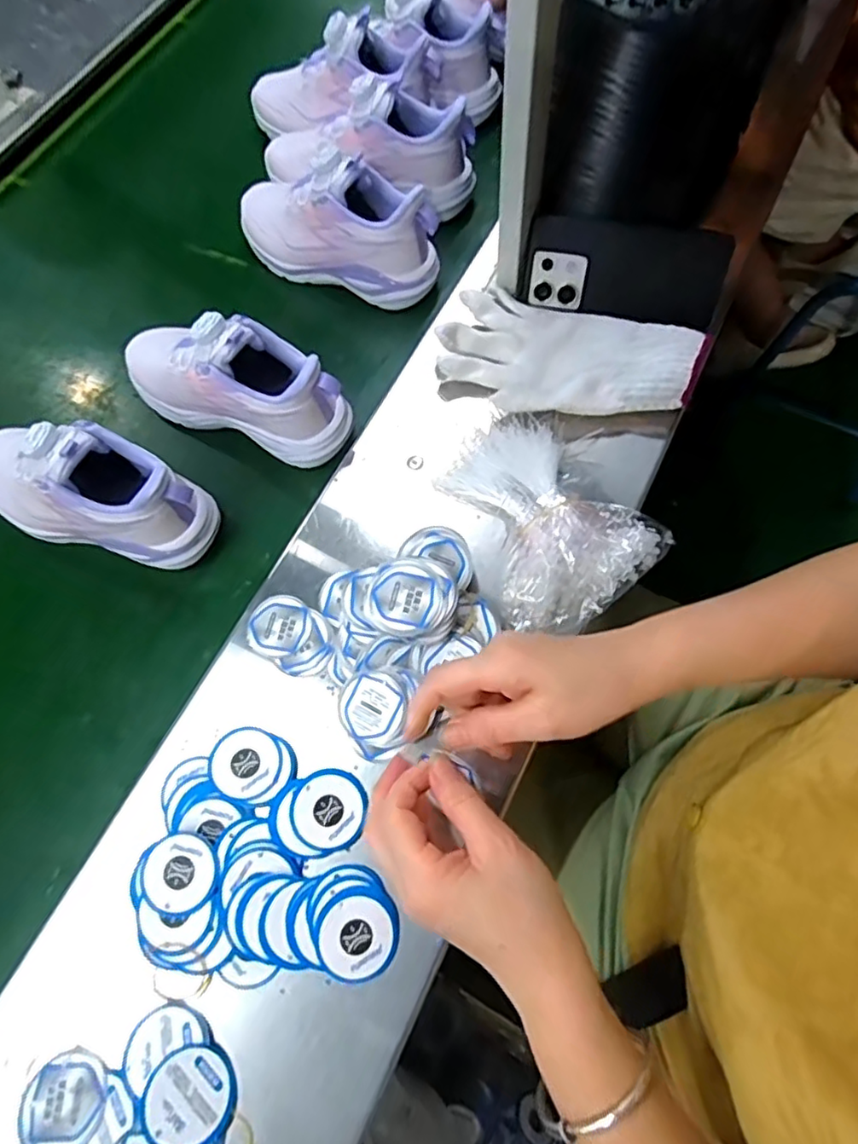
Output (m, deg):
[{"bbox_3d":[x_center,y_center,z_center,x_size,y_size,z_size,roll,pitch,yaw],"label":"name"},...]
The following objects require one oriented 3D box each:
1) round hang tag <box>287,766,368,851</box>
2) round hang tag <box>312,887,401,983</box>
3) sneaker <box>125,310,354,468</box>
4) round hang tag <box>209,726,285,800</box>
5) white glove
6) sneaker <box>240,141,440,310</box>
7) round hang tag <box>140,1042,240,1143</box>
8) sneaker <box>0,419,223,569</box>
[{"bbox_3d":[-0.068,0.157,0.409,0.049,0.006,0.050,1,69,-1],"label":"round hang tag"},{"bbox_3d":[-0.044,0.222,0.377,0.049,0.005,0.050,1,69,-1],"label":"round hang tag"},{"bbox_3d":[-0.173,-0.167,0.529,0.213,0.121,0.069,24,70,7],"label":"sneaker"},{"bbox_3d":[-0.125,0.131,0.422,0.050,0.005,0.046,0,59,0],"label":"round hang tag"},{"bbox_3d":[0.113,-0.183,0.511,0.203,0.047,0.114,19,70,6],"label":"white glove"},{"bbox_3d":[-0.092,-0.345,0.590,0.217,0.105,0.084,25,70,8],"label":"sneaker"},{"bbox_3d":[-0.136,0.300,0.351,0.049,0.005,0.048,9,56,-14],"label":"round hang tag"},{"bbox_3d":[-0.284,-0.072,0.485,0.216,0.100,0.074,15,69,4],"label":"sneaker"}]

